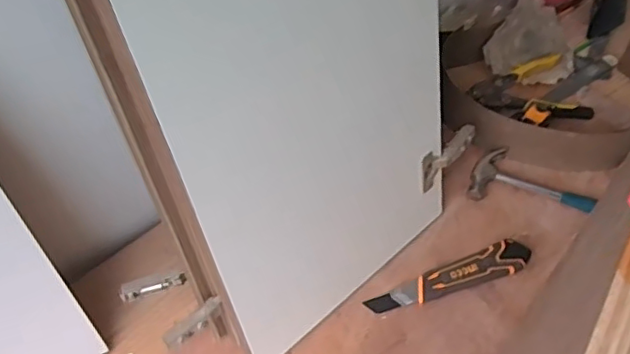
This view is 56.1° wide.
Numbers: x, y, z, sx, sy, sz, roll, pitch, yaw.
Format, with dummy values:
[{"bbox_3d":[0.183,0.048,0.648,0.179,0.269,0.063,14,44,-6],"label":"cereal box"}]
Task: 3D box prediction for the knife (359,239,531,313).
[{"bbox_3d":[0.180,0.132,0.786,0.228,0.019,0.044,-15,55,-13],"label":"knife"}]

